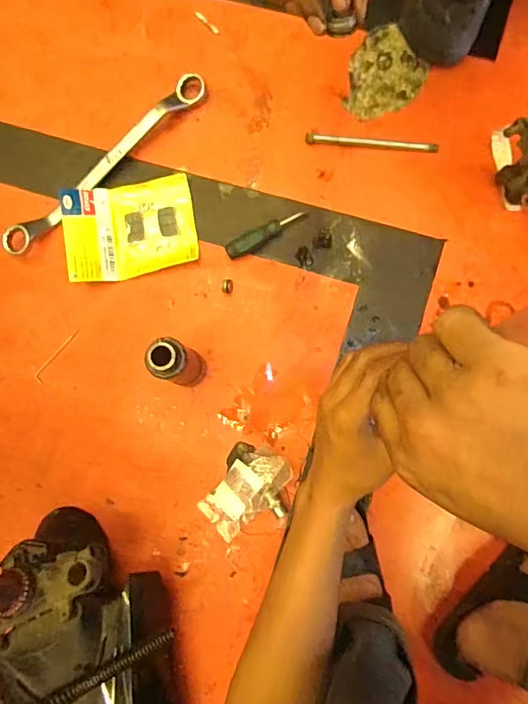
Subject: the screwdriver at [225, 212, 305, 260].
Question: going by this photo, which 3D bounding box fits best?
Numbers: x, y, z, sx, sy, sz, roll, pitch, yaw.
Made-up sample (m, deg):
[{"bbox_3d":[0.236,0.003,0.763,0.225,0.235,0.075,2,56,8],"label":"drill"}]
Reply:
[{"bbox_3d":[0.003,-0.174,0.685,0.124,0.024,0.024,-26,82,-1],"label":"screwdriver"}]

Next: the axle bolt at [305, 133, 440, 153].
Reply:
[{"bbox_3d":[0.164,-0.319,0.699,0.197,0.017,0.018,5,82,3],"label":"axle bolt"}]

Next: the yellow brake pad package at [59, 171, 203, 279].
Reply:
[{"bbox_3d":[-0.203,-0.190,0.703,0.196,0.033,0.145,-12,82,1],"label":"yellow brake pad package"}]

